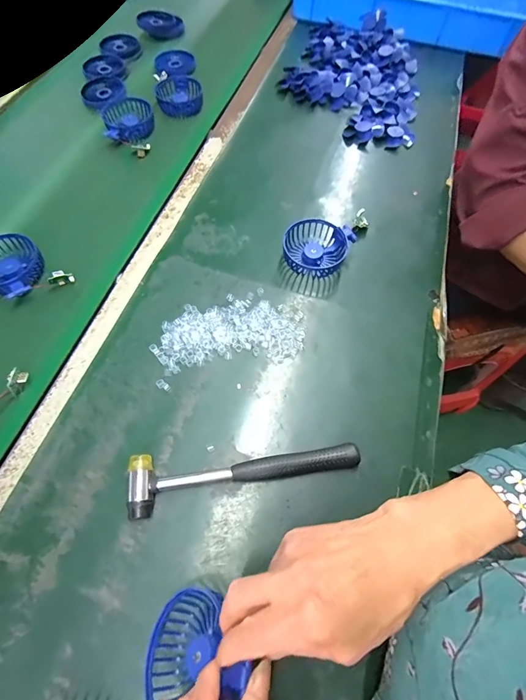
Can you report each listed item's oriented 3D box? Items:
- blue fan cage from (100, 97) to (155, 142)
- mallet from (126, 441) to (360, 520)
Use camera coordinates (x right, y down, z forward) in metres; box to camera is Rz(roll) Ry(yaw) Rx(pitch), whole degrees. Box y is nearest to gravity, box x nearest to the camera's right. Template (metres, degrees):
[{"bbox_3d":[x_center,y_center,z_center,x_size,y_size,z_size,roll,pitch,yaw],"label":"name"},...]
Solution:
[{"bbox_3d":[-0.238,-0.409,0.611,0.084,0.025,0.095,-8,66,-6],"label":"blue fan cage"},{"bbox_3d":[-0.019,0.120,0.363,0.234,0.023,0.055,-10,66,-7],"label":"mallet"}]

